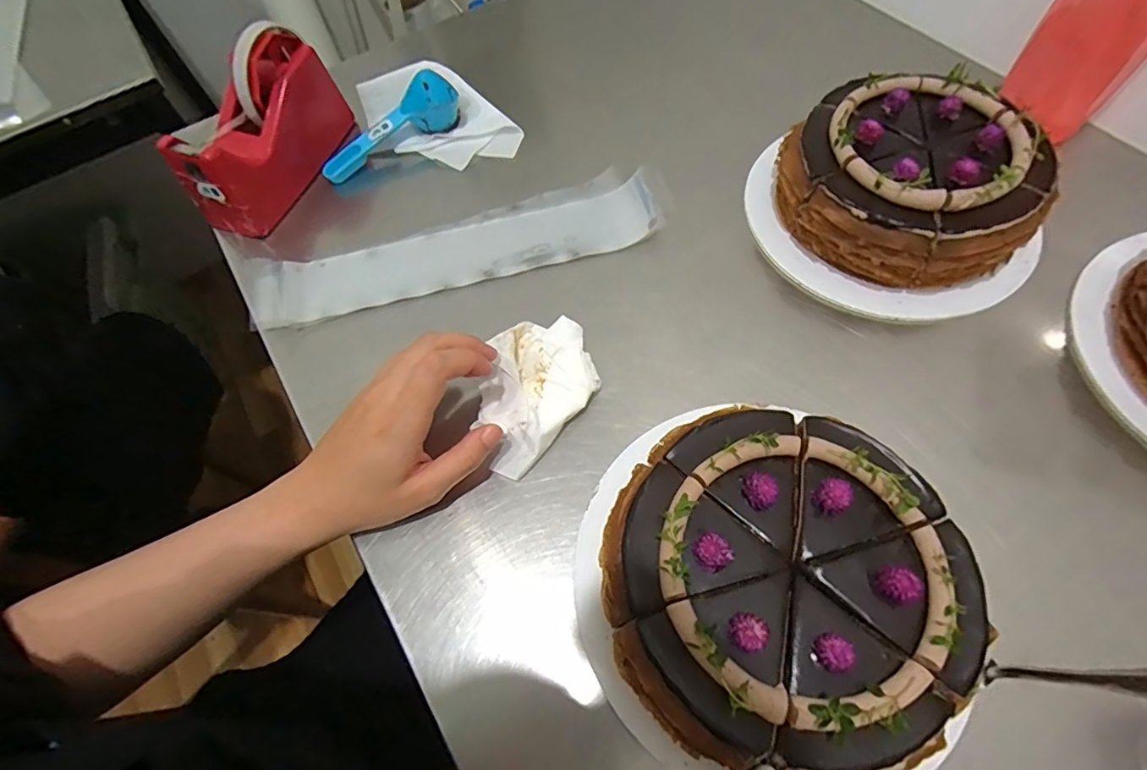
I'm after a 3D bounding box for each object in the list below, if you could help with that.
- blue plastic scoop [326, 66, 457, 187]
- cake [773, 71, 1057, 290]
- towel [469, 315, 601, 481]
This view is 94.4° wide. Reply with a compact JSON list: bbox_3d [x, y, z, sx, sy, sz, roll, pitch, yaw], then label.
[{"bbox_3d":[-0.165,-0.230,0.486,0.142,0.036,0.050,-40,66,-16],"label":"blue plastic scoop"},{"bbox_3d":[0.240,-0.146,0.389,0.148,0.072,0.173,-39,66,-16],"label":"cake"},{"bbox_3d":[-0.031,0.001,0.353,0.072,0.025,0.100,36,70,20],"label":"towel"}]

